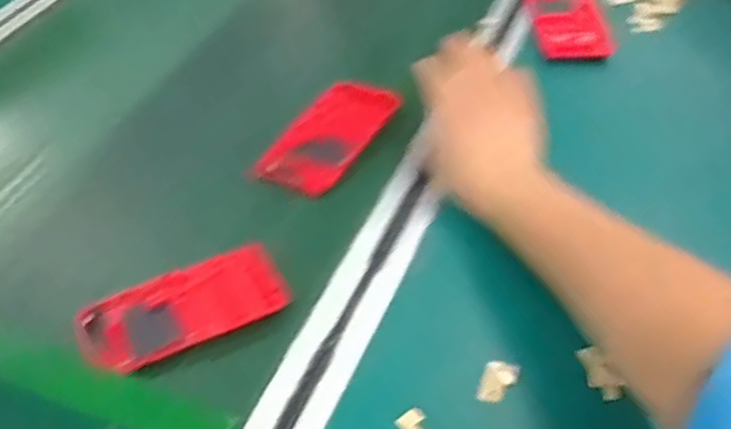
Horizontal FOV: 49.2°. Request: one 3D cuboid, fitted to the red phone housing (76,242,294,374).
[{"bbox_3d":[-0.113,0.057,0.500,0.124,0.011,0.067,-24,46,-17],"label":"red phone housing"}]

